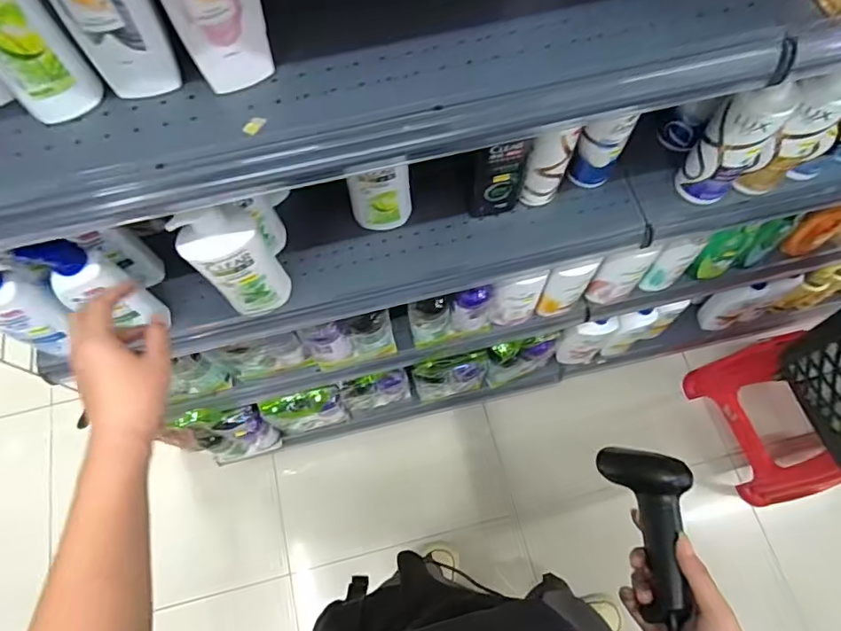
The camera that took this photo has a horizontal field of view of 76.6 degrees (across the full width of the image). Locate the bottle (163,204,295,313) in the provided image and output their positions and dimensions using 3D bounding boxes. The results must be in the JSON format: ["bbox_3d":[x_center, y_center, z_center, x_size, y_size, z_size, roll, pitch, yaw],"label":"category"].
[{"bbox_3d":[-0.223,-0.065,0.649,0.084,0.211,0.057,-29,72,-9],"label":"bottle"}]

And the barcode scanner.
[{"bbox_3d":[0.229,0.193,0.504,0.079,0.056,0.148,-29,53,35],"label":"barcode scanner"}]

